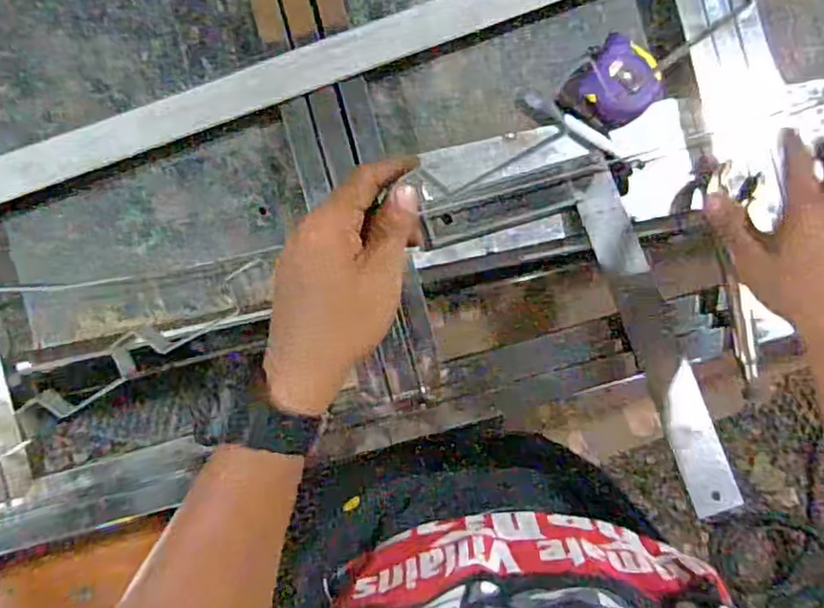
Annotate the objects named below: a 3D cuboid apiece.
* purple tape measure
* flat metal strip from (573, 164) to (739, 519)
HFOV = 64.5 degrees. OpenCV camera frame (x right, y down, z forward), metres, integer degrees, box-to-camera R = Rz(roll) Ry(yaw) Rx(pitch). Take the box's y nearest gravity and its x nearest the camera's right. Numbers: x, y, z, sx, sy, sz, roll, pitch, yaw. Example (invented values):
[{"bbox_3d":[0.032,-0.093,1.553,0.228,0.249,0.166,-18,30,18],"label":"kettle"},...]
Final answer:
[{"bbox_3d":[0.199,-0.211,0.632,0.077,0.029,0.076,37,89,-2],"label":"purple tape measure"},{"bbox_3d":[0.224,0.029,0.605,0.044,0.010,0.322,-17,79,-2],"label":"flat metal strip"}]

